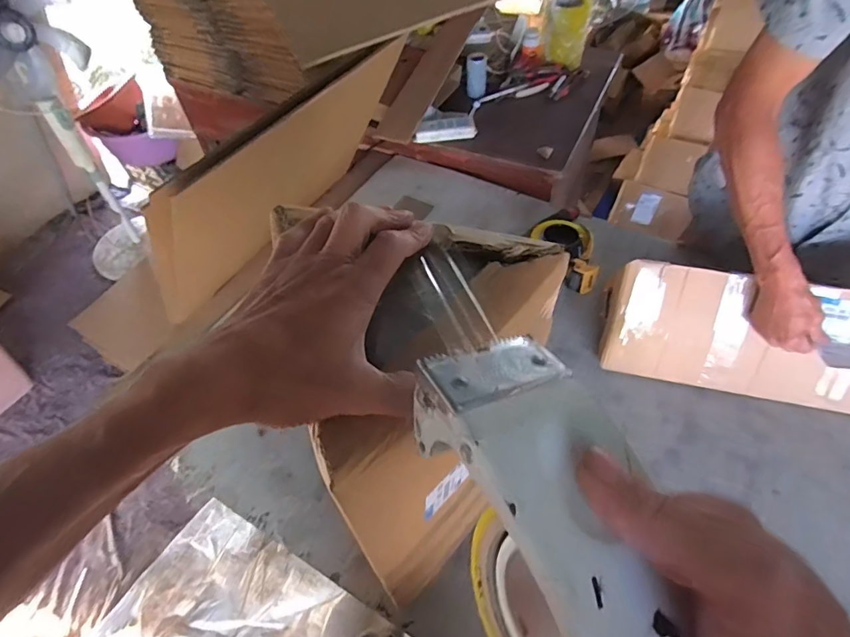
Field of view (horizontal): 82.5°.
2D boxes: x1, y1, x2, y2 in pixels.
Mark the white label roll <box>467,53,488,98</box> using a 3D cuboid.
[{"bbox_3d":[0.145,-0.687,1.364,0.057,0.109,0.047,2,54,4],"label":"white label roll"}]

